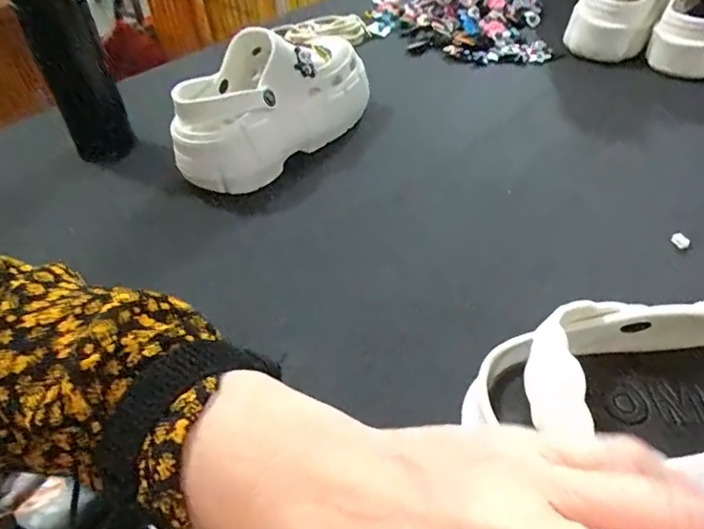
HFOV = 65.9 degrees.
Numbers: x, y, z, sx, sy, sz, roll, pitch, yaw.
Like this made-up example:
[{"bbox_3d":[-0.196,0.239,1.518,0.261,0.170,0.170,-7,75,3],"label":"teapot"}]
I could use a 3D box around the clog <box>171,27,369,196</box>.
[{"bbox_3d":[-0.084,-0.167,0.565,0.084,0.112,0.233,31,55,34],"label":"clog"}]

